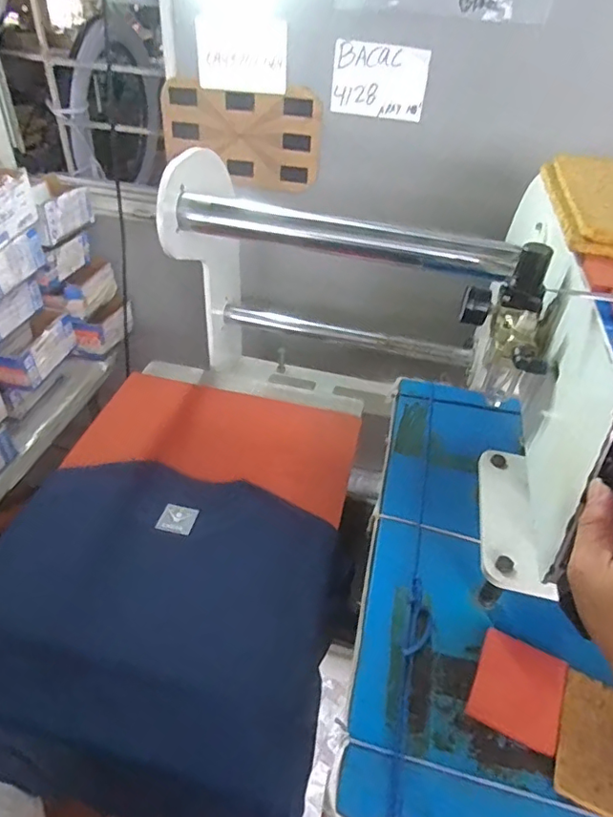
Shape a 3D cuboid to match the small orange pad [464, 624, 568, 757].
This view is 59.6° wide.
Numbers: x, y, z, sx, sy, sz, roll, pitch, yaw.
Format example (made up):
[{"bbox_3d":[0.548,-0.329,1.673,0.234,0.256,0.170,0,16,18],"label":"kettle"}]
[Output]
[{"bbox_3d":[0.203,0.267,0.511,0.078,0.009,0.093,22,43,19],"label":"small orange pad"}]

